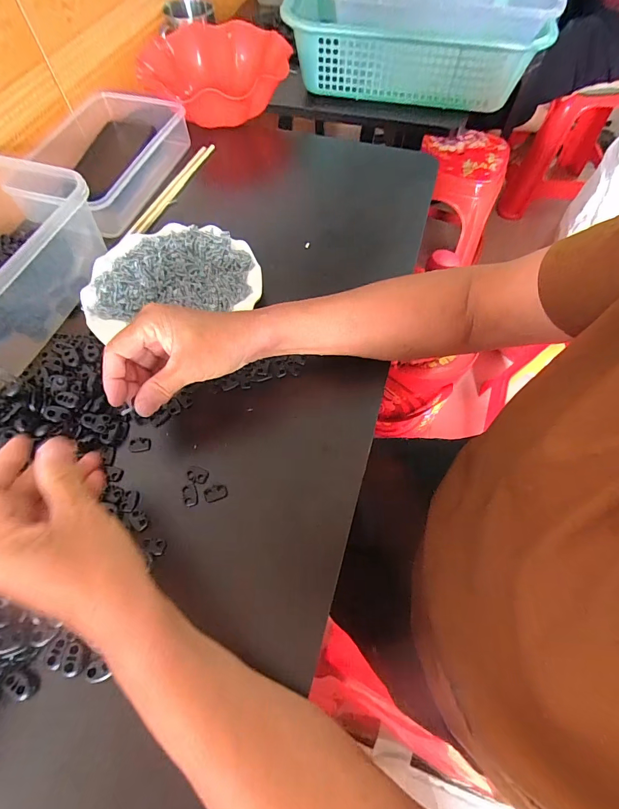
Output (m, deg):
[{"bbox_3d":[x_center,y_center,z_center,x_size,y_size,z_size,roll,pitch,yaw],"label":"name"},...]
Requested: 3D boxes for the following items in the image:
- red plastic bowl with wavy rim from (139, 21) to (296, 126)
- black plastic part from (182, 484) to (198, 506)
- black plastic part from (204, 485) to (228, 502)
[{"bbox_3d":[-0.149,-0.510,0.592,0.223,0.059,0.226,7,63,4],"label":"red plastic bowl with wavy rim"},{"bbox_3d":[-0.102,0.077,0.327,0.012,0.004,0.019,-22,65,-11],"label":"black plastic part"},{"bbox_3d":[-0.080,0.075,0.328,0.020,0.004,0.012,-13,63,-7],"label":"black plastic part"}]

